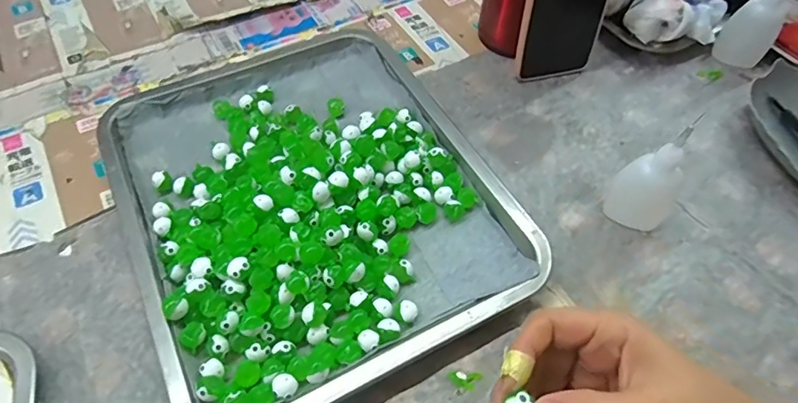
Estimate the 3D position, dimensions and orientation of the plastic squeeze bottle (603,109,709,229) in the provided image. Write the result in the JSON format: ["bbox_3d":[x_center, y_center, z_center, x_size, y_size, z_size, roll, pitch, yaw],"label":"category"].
[{"bbox_3d":[0.191,-0.024,0.368,0.045,0.101,0.046,36,62,21],"label":"plastic squeeze bottle"}]

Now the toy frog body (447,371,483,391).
[{"bbox_3d":[0.042,0.111,0.322,0.018,0.008,0.015,32,60,18],"label":"toy frog body"}]

